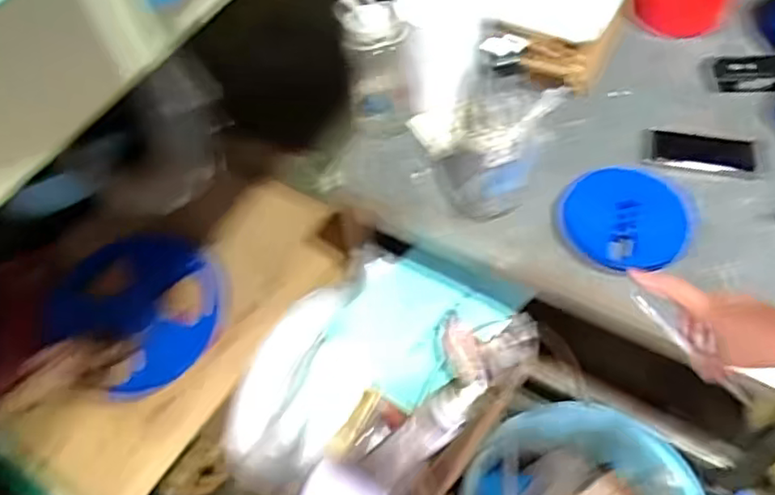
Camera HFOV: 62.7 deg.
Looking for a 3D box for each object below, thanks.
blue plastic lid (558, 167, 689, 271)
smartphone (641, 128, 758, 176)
[{"bbox_3d":[0.332,-0.046,0.894,0.164,0.027,0.170,-3,54,4],"label":"blue plastic lid"},{"bbox_3d":[0.474,-0.146,0.969,0.155,0.009,0.071,9,55,11],"label":"smartphone"}]

